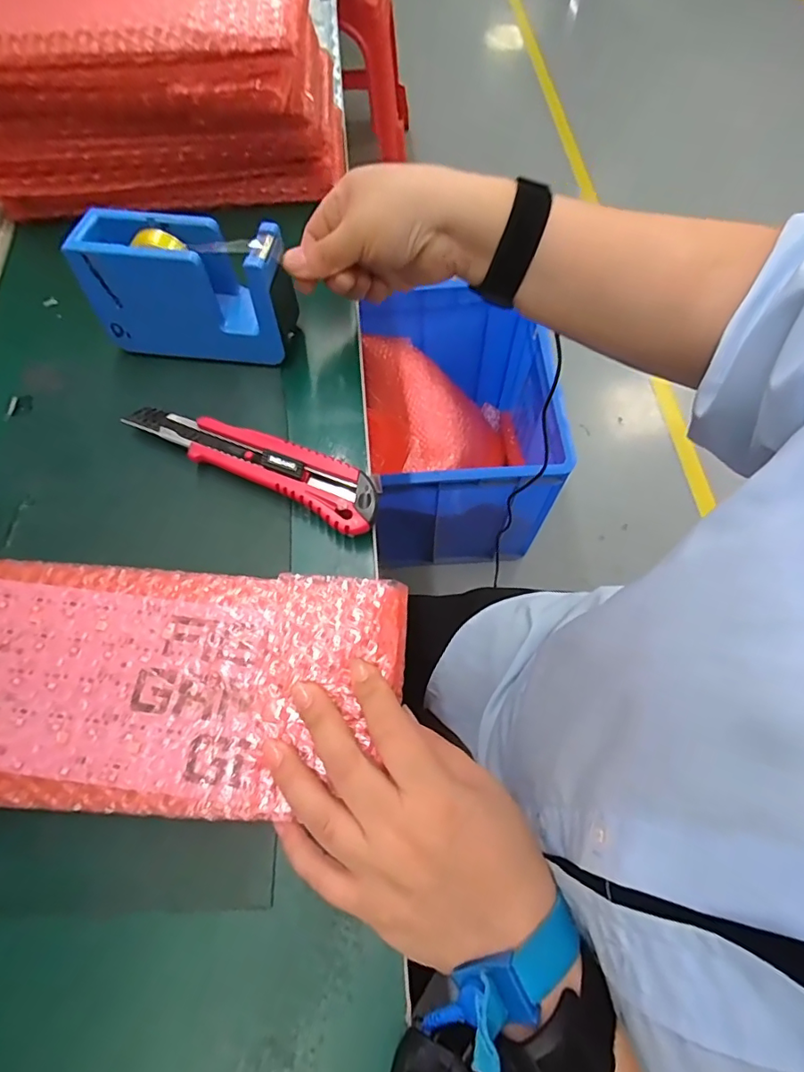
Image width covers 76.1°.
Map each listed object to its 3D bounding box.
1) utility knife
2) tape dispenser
[{"bbox_3d":[-0.095,-0.050,0.332,0.177,0.020,0.038,25,69,12],"label":"utility knife"},{"bbox_3d":[-0.138,-0.165,0.345,0.129,0.075,0.049,6,66,5],"label":"tape dispenser"}]

